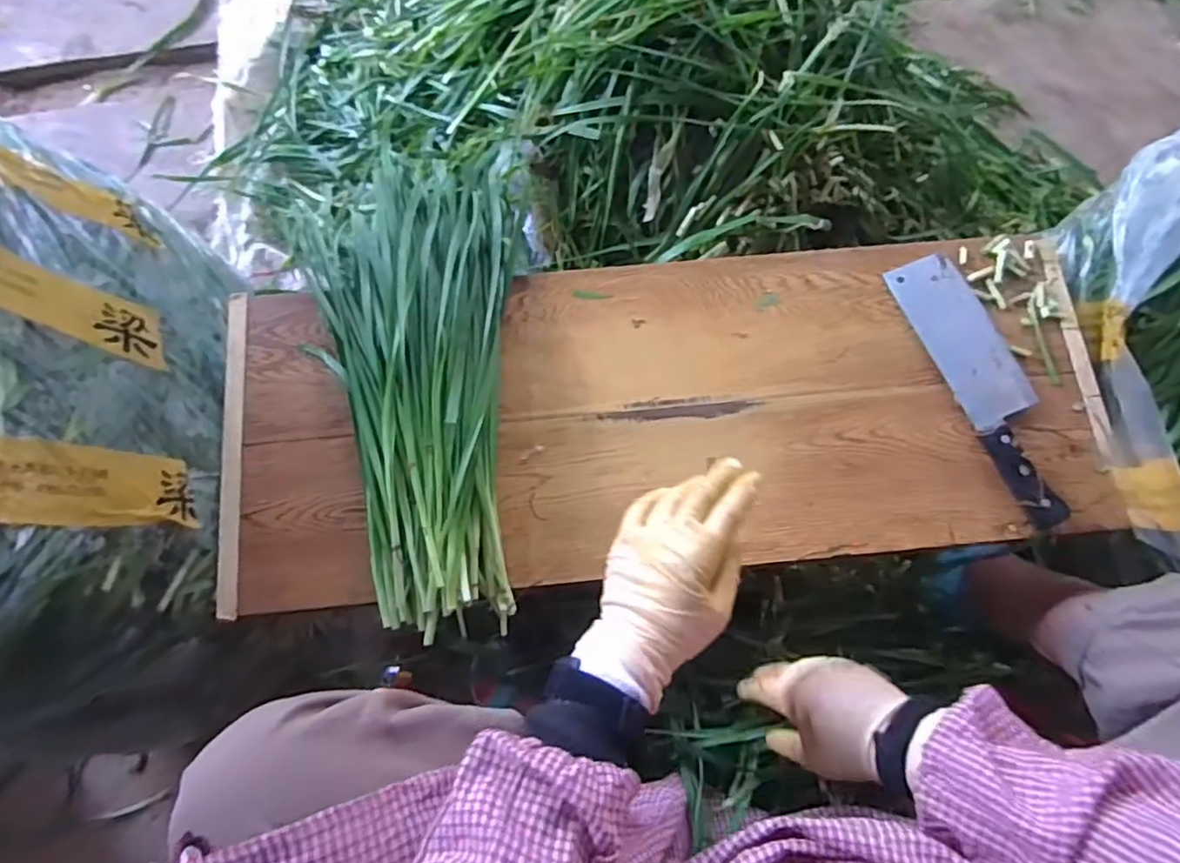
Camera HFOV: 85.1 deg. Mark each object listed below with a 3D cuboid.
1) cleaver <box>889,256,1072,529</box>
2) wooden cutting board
[{"bbox_3d":[0.375,-0.050,0.603,0.066,0.018,0.269,-21,76,-7],"label":"cleaver"},{"bbox_3d":[0.071,-0.021,0.604,0.805,0.020,0.297,-5,74,-3],"label":"wooden cutting board"}]

